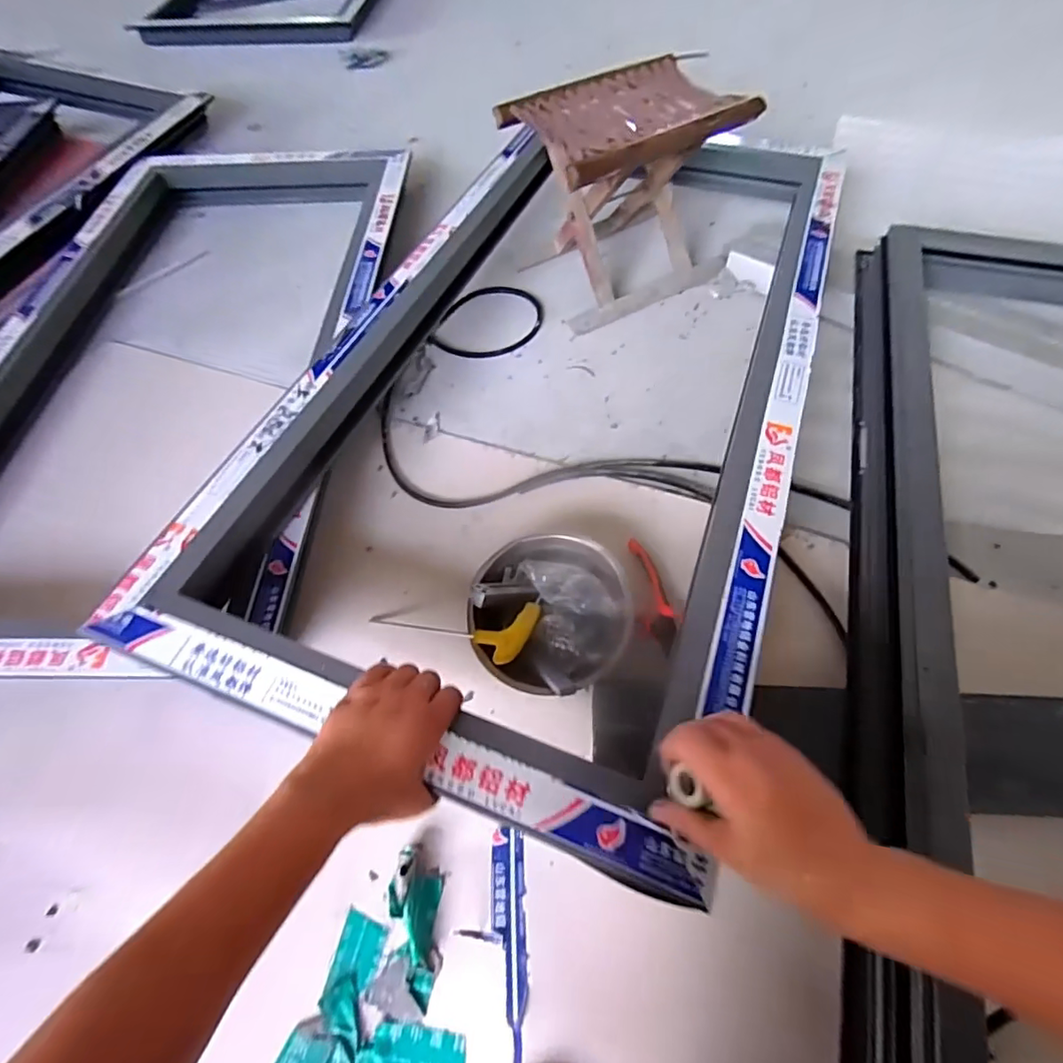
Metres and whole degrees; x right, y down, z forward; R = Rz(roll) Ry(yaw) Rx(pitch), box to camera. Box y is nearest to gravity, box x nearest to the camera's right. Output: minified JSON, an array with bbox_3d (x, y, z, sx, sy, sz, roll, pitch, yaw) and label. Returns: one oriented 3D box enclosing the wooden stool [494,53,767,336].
[{"bbox_3d":[0.143,-0.543,0.908,0.320,0.266,0.230,-32,63,-17],"label":"wooden stool"}]

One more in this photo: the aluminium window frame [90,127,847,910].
[{"bbox_3d":[0.049,-0.250,0.726,0.588,0.053,1.093,18,61,12],"label":"aluminium window frame"}]

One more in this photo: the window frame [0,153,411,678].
[{"bbox_3d":[-0.535,-0.295,0.875,0.572,0.080,1.084,2,59,2],"label":"window frame"}]

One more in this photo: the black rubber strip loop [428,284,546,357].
[{"bbox_3d":[-0.067,-0.360,0.953,0.168,0.009,0.192,18,61,12],"label":"black rubber strip loop"}]

